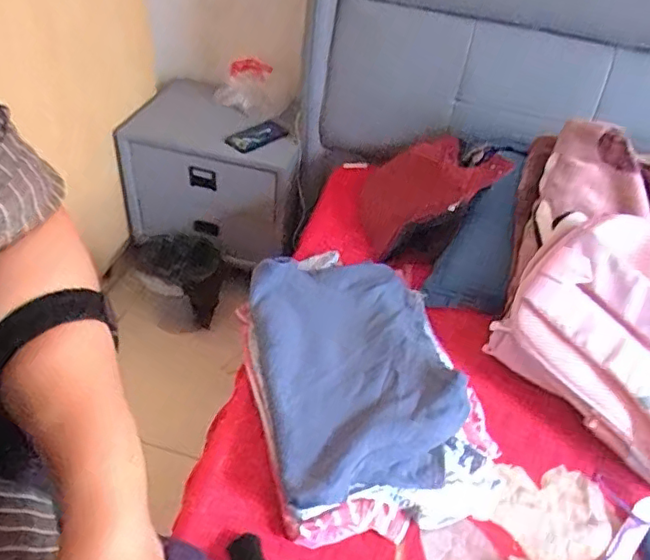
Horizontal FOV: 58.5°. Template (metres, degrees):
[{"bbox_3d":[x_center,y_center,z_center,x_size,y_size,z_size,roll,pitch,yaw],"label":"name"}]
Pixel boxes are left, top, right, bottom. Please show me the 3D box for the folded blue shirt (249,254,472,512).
[{"bbox_3d":[0.046,0.127,0.909,0.293,0.056,0.462,-3,42,-11],"label":"folded blue shirt"}]

